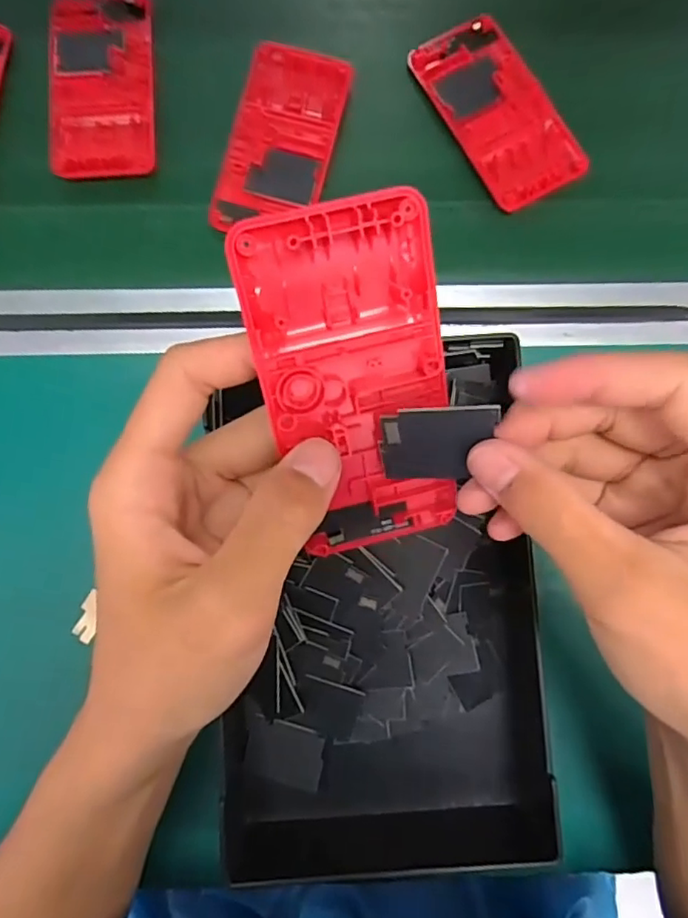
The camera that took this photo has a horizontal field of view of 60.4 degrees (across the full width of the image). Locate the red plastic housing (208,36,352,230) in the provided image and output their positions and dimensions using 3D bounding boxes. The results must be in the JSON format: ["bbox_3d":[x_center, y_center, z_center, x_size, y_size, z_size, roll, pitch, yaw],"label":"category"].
[{"bbox_3d":[-0.037,-0.192,0.359,0.061,0.010,0.123,13,84,0],"label":"red plastic housing"}]

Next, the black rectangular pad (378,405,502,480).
[{"bbox_3d":[0.033,-0.005,0.208,0.040,0.004,0.030,-1,124,-9],"label":"black rectangular pad"}]

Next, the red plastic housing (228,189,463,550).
[{"bbox_3d":[0.005,-0.022,0.200,0.060,0.010,0.119,-13,116,-6],"label":"red plastic housing"}]

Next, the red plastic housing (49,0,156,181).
[{"bbox_3d":[-0.148,-0.229,0.361,0.061,0.010,0.118,-2,84,-2],"label":"red plastic housing"}]

